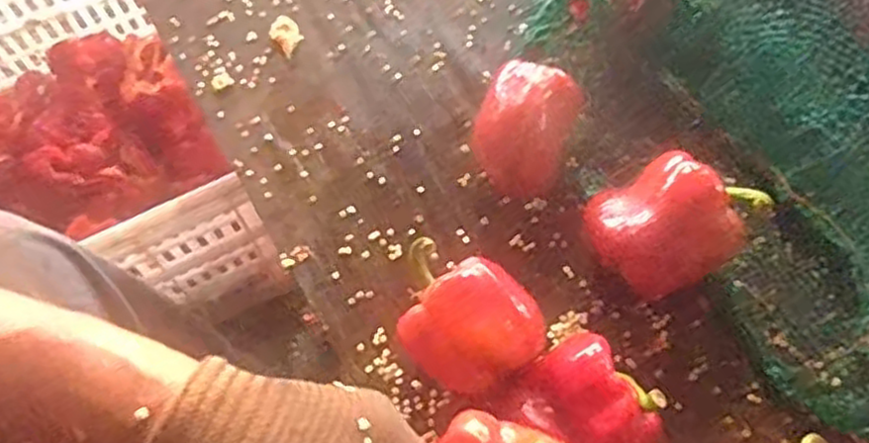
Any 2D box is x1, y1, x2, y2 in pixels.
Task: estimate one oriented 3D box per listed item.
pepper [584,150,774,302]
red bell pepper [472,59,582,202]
[{"bbox_3d":[0.151,0.003,0.494,0.098,0.076,0.082,-37,73,-16],"label":"pepper"},{"bbox_3d":[0.063,-0.063,0.526,0.058,0.066,0.084,22,68,7],"label":"red bell pepper"}]

